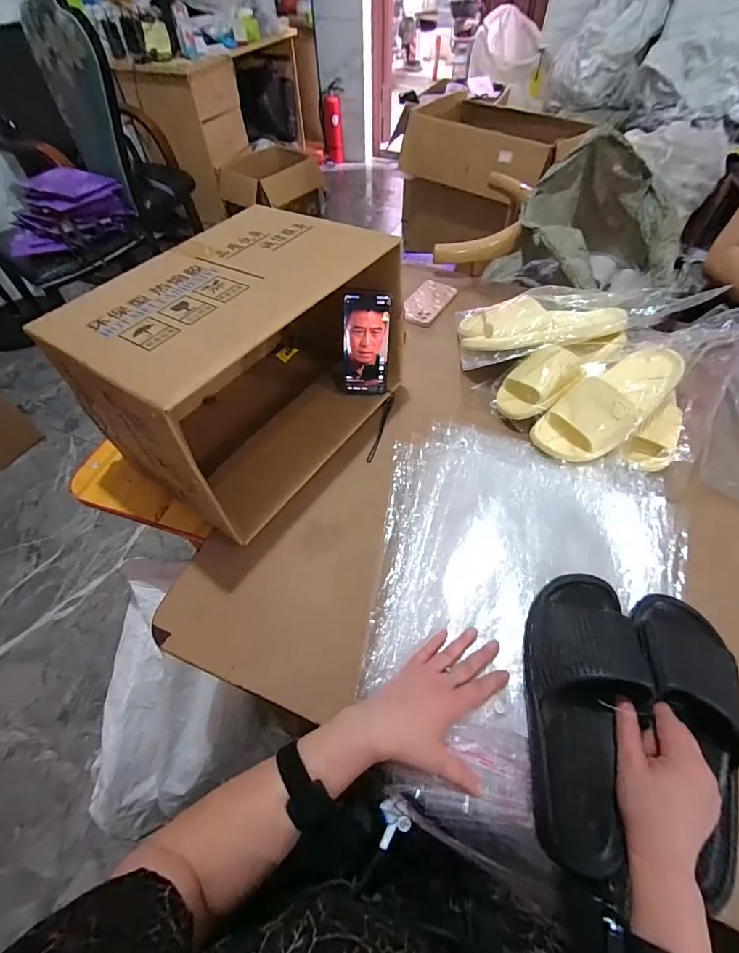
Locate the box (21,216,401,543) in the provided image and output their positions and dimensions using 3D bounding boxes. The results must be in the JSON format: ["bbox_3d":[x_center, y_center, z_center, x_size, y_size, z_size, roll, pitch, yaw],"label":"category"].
[{"bbox_3d":[-0.168,-0.173,0.608,0.286,0.275,0.424,29,60,20],"label":"box"}]

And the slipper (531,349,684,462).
[{"bbox_3d":[0.376,-0.117,0.625,0.248,0.083,0.111,-36,56,-6],"label":"slipper"}]

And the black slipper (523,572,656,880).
[{"bbox_3d":[0.226,0.238,0.429,0.113,0.064,0.276,11,66,12],"label":"black slipper"}]

